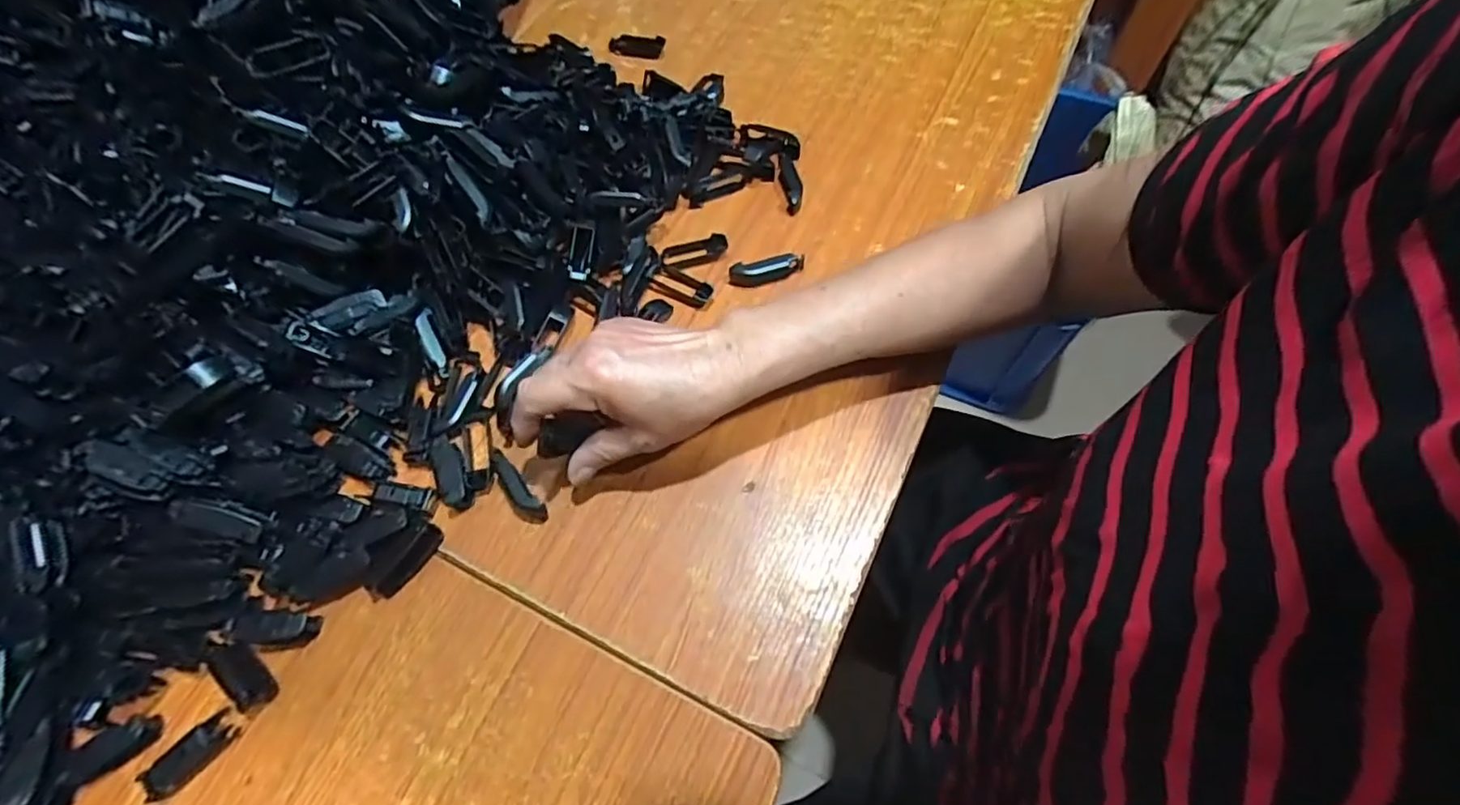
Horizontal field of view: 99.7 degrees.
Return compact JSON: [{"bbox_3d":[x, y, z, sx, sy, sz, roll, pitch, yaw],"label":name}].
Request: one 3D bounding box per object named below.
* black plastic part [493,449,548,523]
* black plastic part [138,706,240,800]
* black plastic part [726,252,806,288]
[{"bbox_3d":[-0.138,0.054,0.394,0.015,0.015,0.054,-40,70,-15],"label":"black plastic part"},{"bbox_3d":[-0.294,0.193,0.335,0.017,0.013,0.048,38,72,18],"label":"black plastic part"},{"bbox_3d":[0.028,-0.099,0.461,0.056,0.019,0.014,-13,65,-4],"label":"black plastic part"}]

